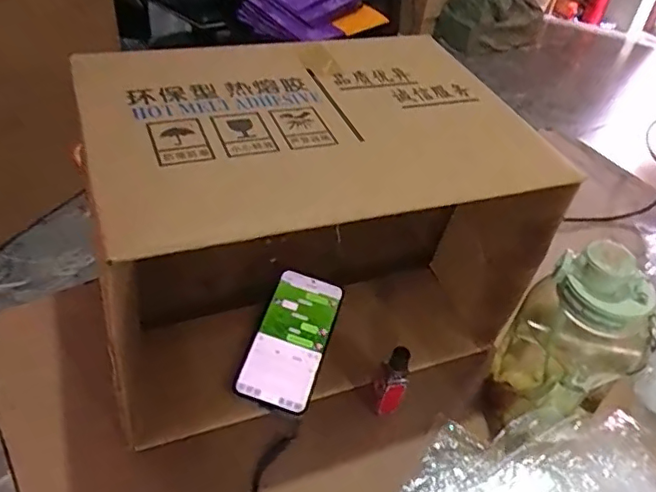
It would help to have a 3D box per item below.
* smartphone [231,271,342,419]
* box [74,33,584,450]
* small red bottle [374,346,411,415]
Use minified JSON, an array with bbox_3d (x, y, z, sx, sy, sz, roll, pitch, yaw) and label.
[{"bbox_3d":[-0.037,0.093,0.599,0.072,0.011,0.153,17,51,5],"label":"smartphone"},{"bbox_3d":[-0.024,-0.029,0.586,0.389,0.248,0.282,-15,46,-22],"label":"box"},{"bbox_3d":[0.063,0.126,0.551,0.024,0.081,0.036,6,42,-1],"label":"small red bottle"}]

